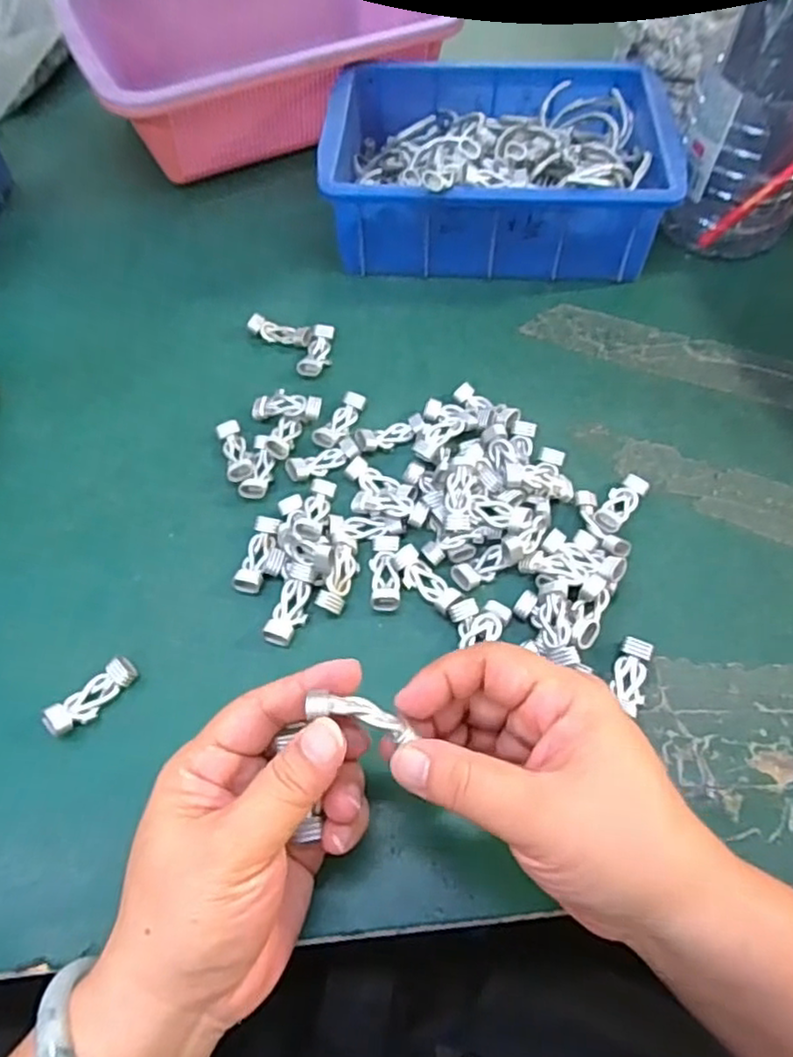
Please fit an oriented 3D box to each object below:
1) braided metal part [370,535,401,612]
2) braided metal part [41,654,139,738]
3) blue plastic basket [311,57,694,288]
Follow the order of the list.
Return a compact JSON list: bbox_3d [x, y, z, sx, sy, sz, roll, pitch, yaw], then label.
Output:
[{"bbox_3d":[-0.006,0.023,0.355,0.016,0.006,0.044,-2,58,0],"label":"braided metal part"},{"bbox_3d":[-0.148,0.081,0.320,0.015,0.015,0.045,37,65,21],"label":"braided metal part"},{"bbox_3d":[0.072,-0.272,0.498,0.236,0.079,0.171,4,58,3],"label":"blue plastic basket"}]

